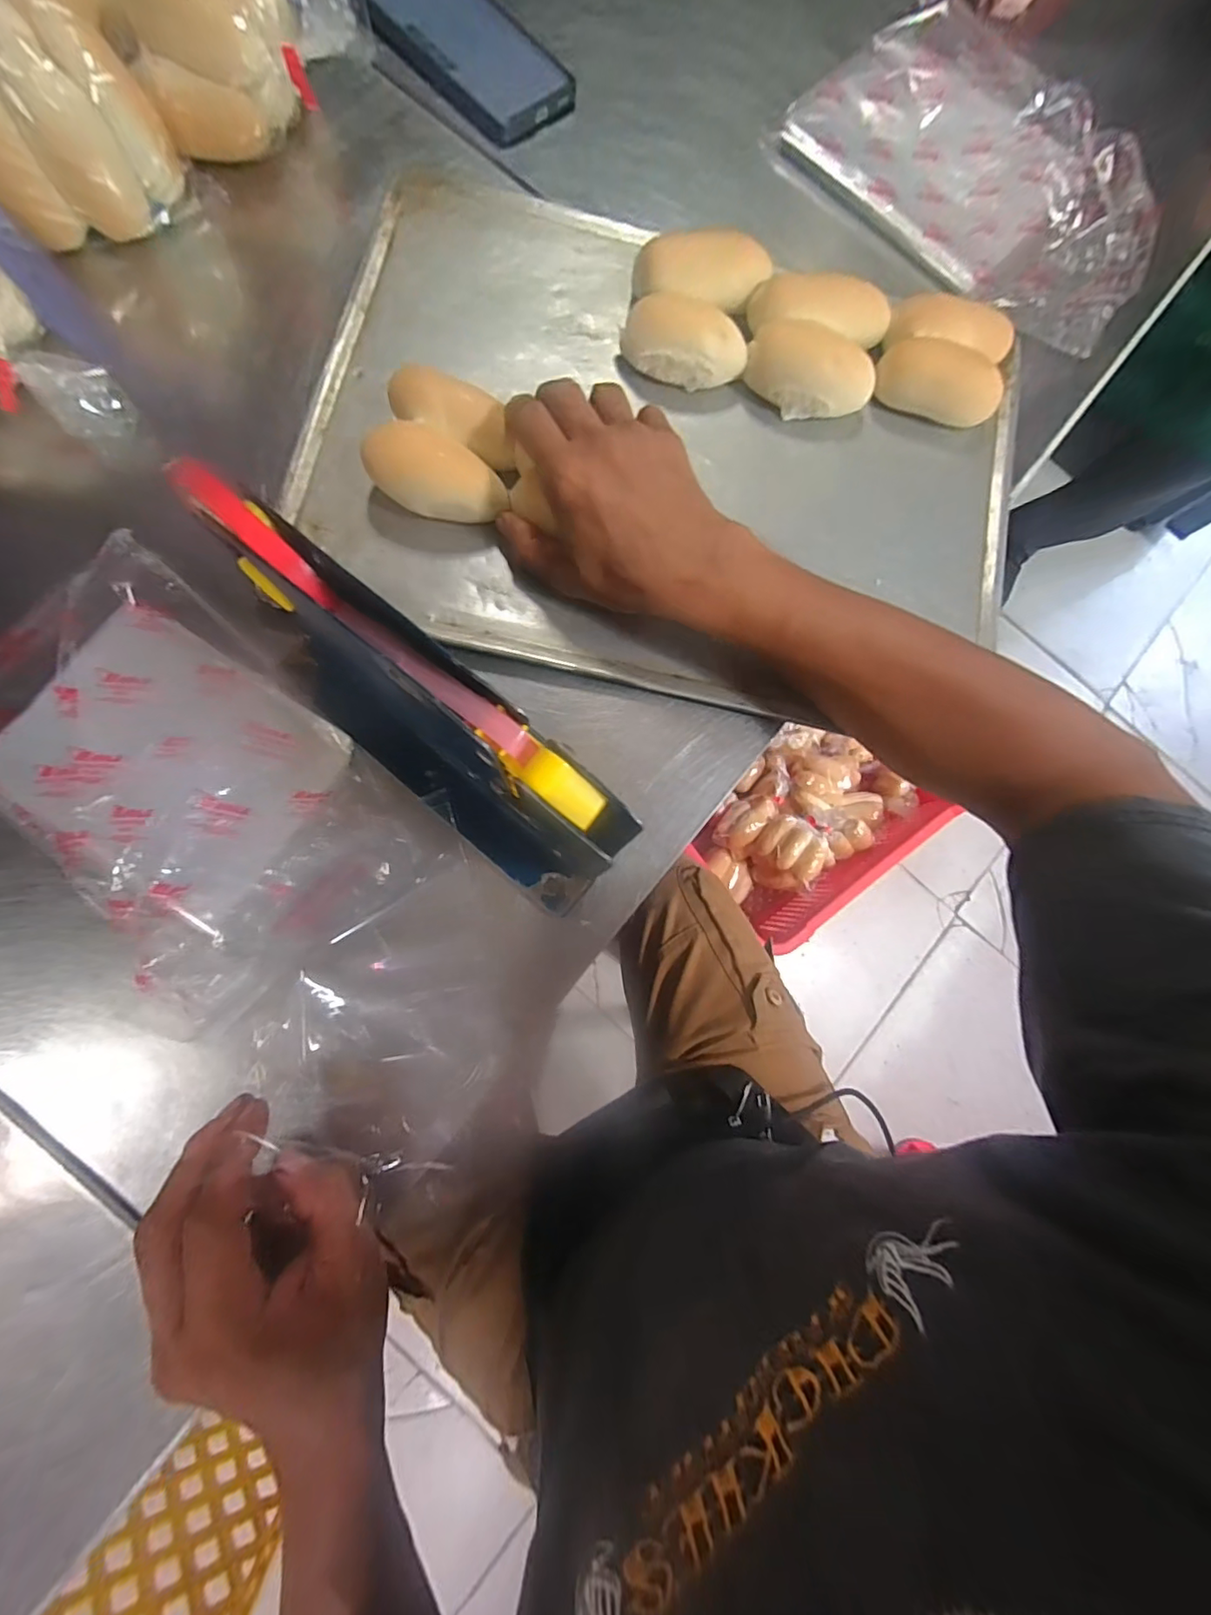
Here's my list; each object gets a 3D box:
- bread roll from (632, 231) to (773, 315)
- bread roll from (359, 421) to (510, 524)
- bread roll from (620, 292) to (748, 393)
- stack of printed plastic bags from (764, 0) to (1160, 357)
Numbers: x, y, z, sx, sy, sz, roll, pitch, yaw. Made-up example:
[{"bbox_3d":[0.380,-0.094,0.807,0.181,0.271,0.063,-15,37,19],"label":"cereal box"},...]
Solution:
[{"bbox_3d":[0.064,-0.346,0.371,0.089,0.033,0.044,-3,83,-7],"label":"bread roll"},{"bbox_3d":[-0.098,-0.192,0.327,0.079,0.034,0.043,19,79,-2],"label":"bread roll"},{"bbox_3d":[0.051,-0.300,0.363,0.080,0.033,0.040,16,80,-3],"label":"bread roll"},{"bbox_3d":[0.287,-0.472,0.412,0.187,0.019,0.275,-44,88,-5],"label":"stack of printed plastic bags"}]

